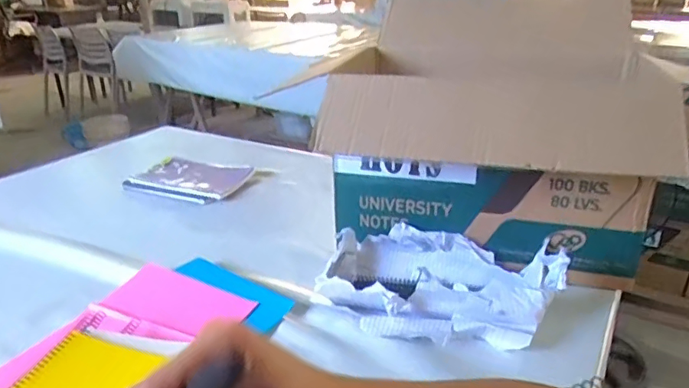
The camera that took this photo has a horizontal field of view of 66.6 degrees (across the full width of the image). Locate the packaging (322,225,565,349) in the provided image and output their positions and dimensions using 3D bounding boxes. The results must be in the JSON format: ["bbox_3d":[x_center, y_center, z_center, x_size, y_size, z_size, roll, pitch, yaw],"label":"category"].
[{"bbox_3d":[0.126,0.122,0.712,0.316,0.078,0.176,5,25,14],"label":"packaging"}]

